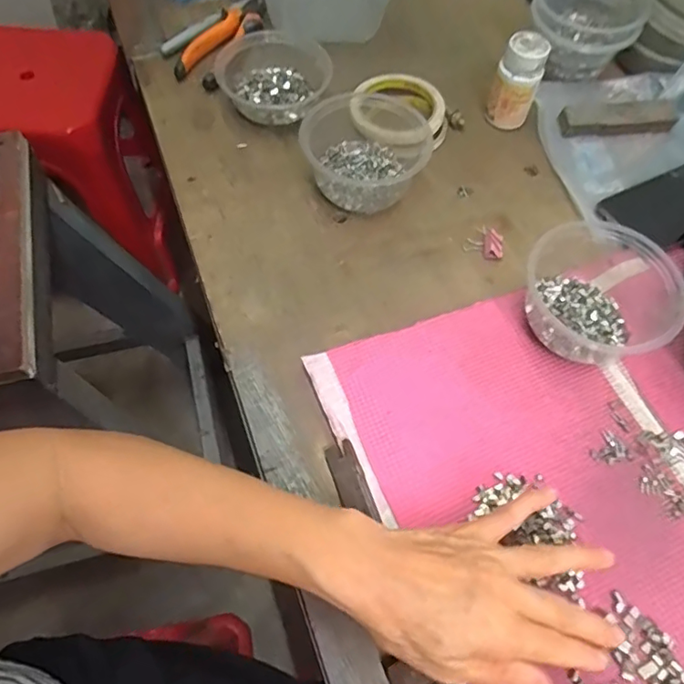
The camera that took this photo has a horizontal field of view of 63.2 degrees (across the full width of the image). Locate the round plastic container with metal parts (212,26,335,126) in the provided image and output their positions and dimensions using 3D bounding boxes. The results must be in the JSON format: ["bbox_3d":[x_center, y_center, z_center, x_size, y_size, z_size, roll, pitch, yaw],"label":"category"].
[{"bbox_3d":[-0.069,-0.268,0.575,0.114,0.043,0.124,-2,61,-5],"label":"round plastic container with metal parts"}]

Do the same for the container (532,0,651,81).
[{"bbox_3d":[0.259,-0.346,0.606,0.109,0.068,0.095,3,61,0],"label":"container"}]

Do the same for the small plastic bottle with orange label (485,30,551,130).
[{"bbox_3d":[0.175,-0.264,0.556,0.044,0.075,0.040,18,62,8],"label":"small plastic bottle with orange label"}]

